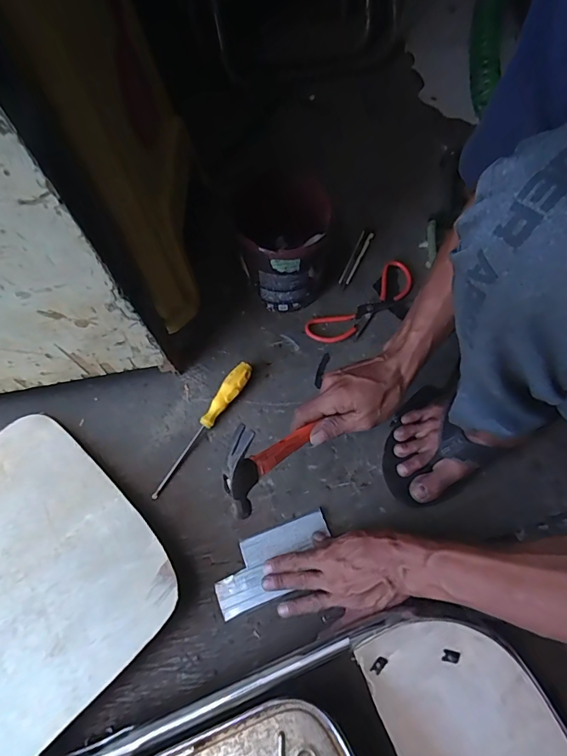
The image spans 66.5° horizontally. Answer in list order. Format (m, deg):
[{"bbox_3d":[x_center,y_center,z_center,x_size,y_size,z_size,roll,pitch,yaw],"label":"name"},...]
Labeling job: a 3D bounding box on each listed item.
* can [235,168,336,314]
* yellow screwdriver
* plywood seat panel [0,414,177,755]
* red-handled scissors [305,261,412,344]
[{"bbox_3d":[0.016,-0.203,0.662,0.131,0.161,0.156,3,64,3],"label":"can"},{"bbox_3d":[-0.112,0.069,0.607,0.028,0.028,0.221,29,68,14],"label":"yellow screwdriver"},{"bbox_3d":[-0.358,0.258,0.498,0.358,0.009,0.380,38,68,26],"label":"plywood seat panel"},{"bbox_3d":[0.128,-0.118,0.699,0.206,0.014,0.072,-37,69,-15],"label":"red-handled scissors"}]

